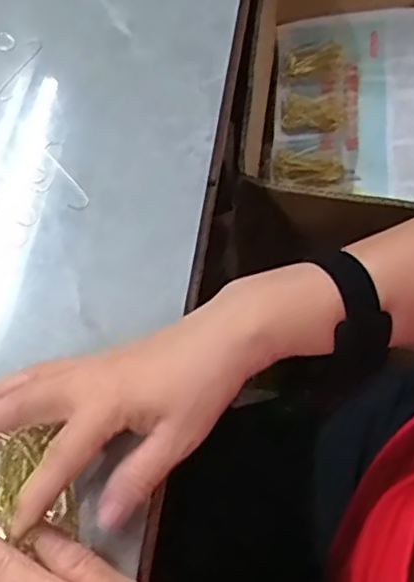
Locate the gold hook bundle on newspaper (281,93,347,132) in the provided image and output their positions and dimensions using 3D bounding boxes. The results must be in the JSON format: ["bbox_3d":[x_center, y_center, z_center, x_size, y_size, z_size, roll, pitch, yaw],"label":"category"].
[{"bbox_3d":[0.127,-0.210,0.764,0.074,0.015,0.054,5,65,6],"label":"gold hook bundle on newspaper"}]

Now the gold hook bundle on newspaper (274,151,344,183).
[{"bbox_3d":[0.112,-0.137,0.726,0.076,0.015,0.038,17,67,11],"label":"gold hook bundle on newspaper"}]

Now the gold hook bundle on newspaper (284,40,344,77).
[{"bbox_3d":[0.129,-0.281,0.799,0.075,0.020,0.035,-1,62,31],"label":"gold hook bundle on newspaper"}]

